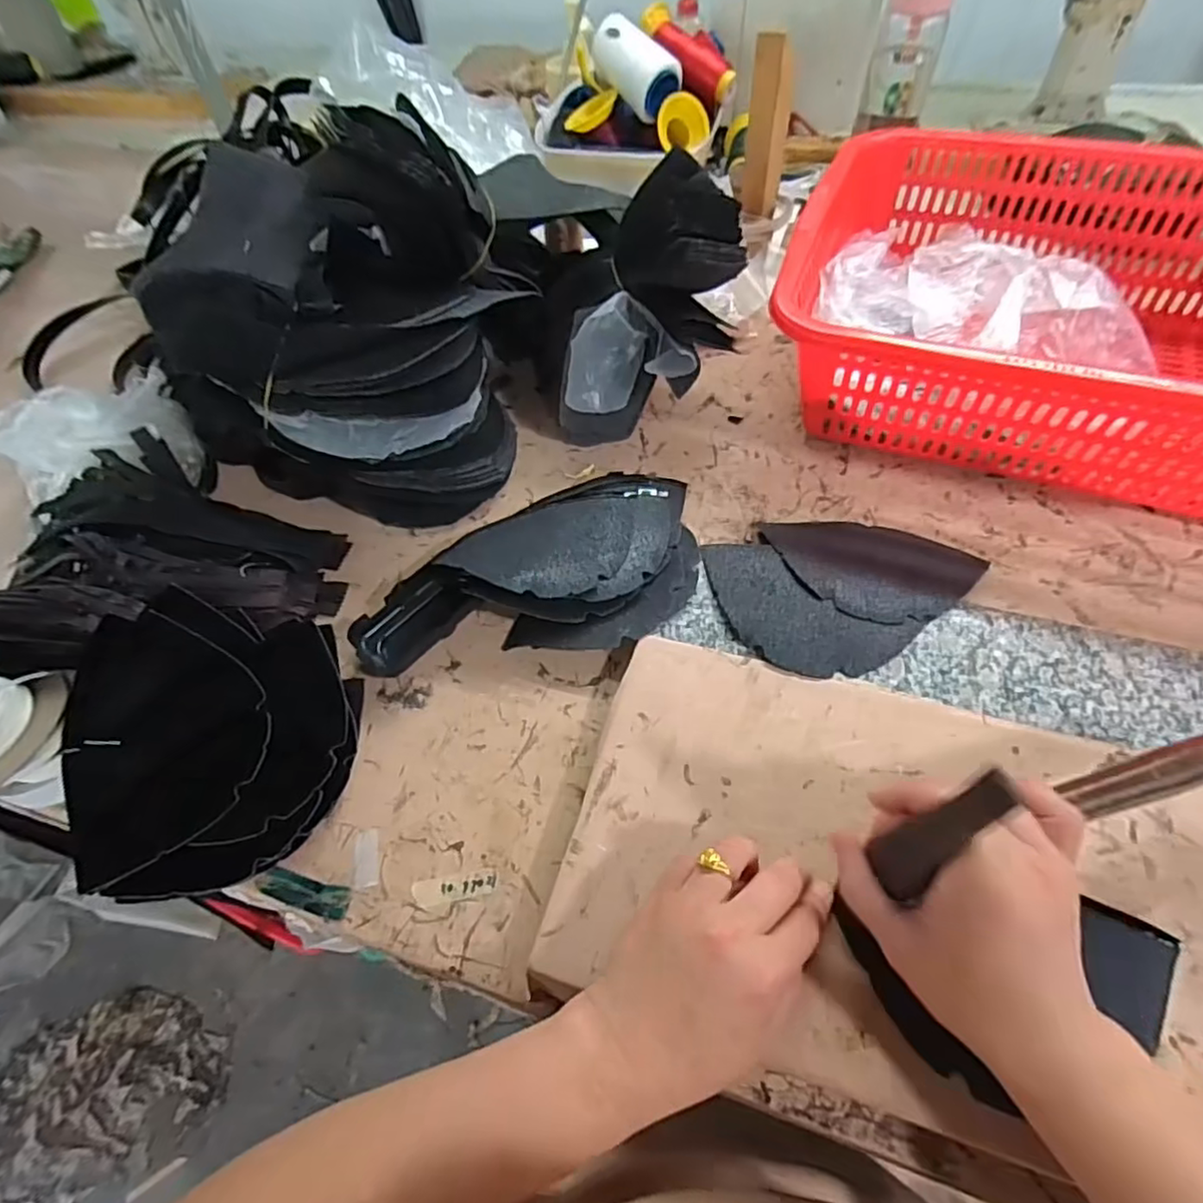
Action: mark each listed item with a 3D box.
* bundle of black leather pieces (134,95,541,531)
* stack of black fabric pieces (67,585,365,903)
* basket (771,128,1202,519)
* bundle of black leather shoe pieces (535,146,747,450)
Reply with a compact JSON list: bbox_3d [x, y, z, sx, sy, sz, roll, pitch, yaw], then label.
[{"bbox_3d":[-0.228,-0.235,0.538,0.320,0.211,0.238,11,56,12],"label":"bundle of black leather pieces"},{"bbox_3d":[-0.250,0.088,0.413,0.167,0.031,0.182,-1,69,-10],"label":"stack of black fabric pieces"},{"bbox_3d":[0.375,-0.240,0.528,0.413,0.137,0.328,17,58,16],"label":"basket"},{"bbox_3d":[0.033,-0.253,0.546,0.171,0.169,0.146,-14,55,-5],"label":"bundle of black leather shoe pieces"}]

